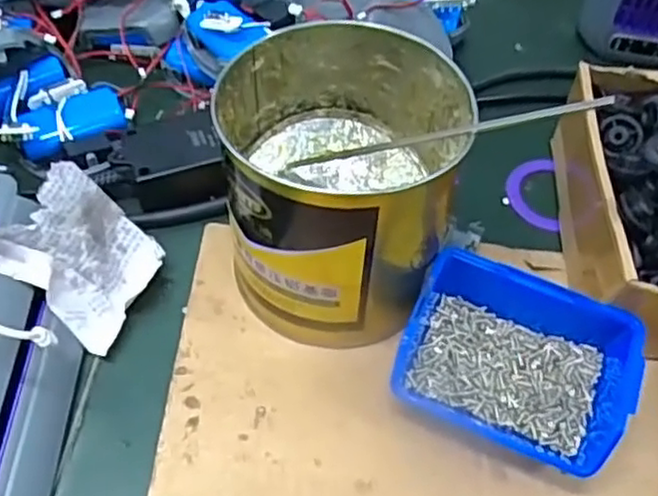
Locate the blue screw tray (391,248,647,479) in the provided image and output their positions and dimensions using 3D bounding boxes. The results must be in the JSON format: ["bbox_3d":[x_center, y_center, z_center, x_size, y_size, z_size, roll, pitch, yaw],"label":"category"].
[{"bbox_3d":[0.094,0.059,0.358,0.110,0.048,0.082,23,57,12],"label":"blue screw tray"}]

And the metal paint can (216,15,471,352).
[{"bbox_3d":[0.004,-0.030,0.373,0.120,0.115,0.129,4,55,-1],"label":"metal paint can"}]

